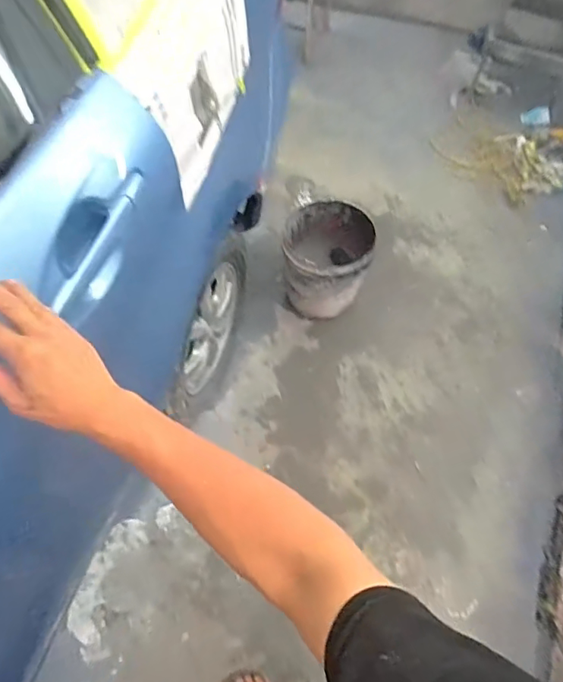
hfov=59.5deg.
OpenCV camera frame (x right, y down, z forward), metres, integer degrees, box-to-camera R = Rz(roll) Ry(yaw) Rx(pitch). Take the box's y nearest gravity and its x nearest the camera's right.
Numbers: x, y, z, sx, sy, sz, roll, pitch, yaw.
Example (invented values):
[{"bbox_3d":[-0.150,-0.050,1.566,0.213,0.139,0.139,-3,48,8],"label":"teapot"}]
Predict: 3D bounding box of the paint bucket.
[{"bbox_3d":[0.170,-0.331,1.865,0.320,0.391,0.374,5,58,2],"label":"paint bucket"}]

